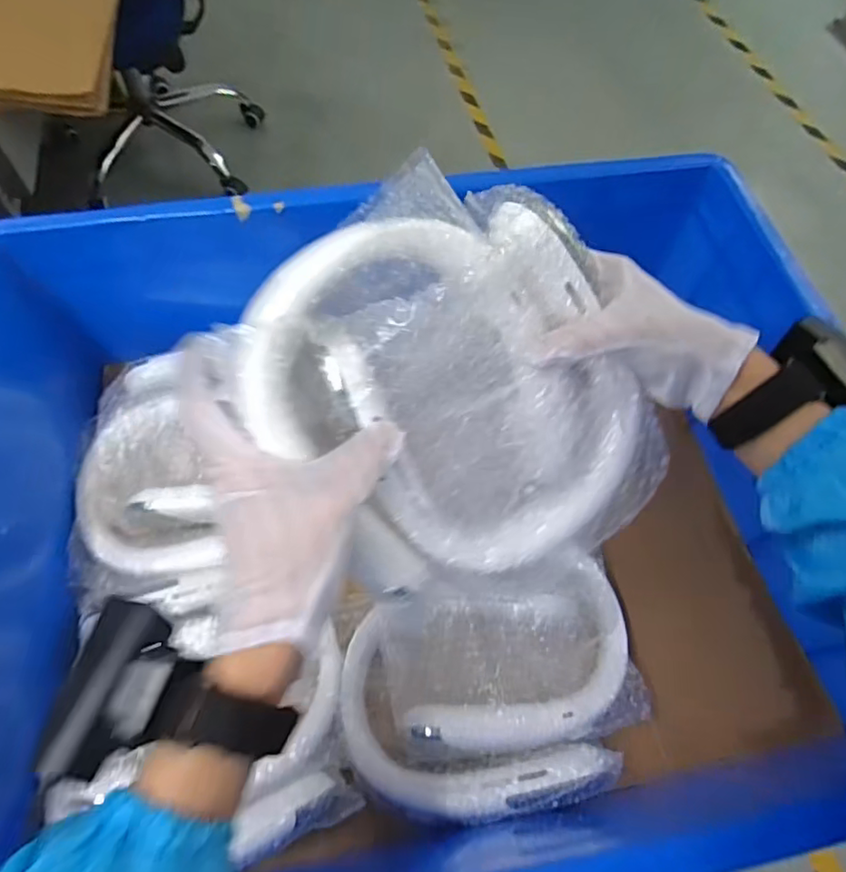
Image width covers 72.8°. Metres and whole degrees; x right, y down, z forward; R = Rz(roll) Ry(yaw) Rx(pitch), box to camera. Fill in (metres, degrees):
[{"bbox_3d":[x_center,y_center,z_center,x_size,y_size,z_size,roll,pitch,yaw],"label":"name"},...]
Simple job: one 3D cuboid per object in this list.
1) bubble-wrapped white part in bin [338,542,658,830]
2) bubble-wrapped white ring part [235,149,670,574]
[{"bbox_3d":[0.067,0.207,0.494,0.247,0.047,0.193,-10,62,-9],"label":"bubble-wrapped white part in bin"},{"bbox_3d":[0.025,-0.015,0.326,0.190,0.235,0.038,-39,26,-2],"label":"bubble-wrapped white ring part"}]

